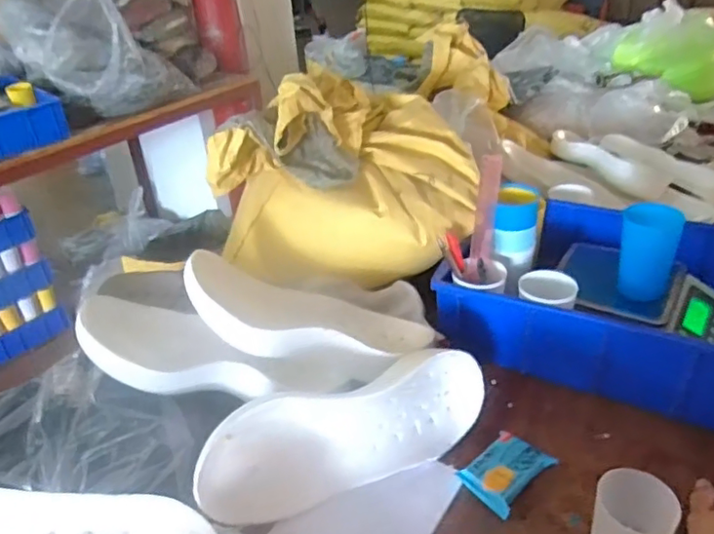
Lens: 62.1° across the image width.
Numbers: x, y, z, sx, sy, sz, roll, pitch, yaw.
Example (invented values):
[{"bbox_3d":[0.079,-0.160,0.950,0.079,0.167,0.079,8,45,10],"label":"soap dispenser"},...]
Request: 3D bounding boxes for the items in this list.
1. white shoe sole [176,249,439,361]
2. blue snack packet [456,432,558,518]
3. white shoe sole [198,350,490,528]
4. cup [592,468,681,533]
[{"bbox_3d":[-0.053,0.055,0.661,0.282,0.052,0.104,13,30,-10],"label":"white shoe sole"},{"bbox_3d":[0.144,0.197,0.577,0.057,0.013,0.086,26,42,38],"label":"blue snack packet"},{"bbox_3d":[-0.010,0.163,0.588,0.296,0.113,0.045,-10,8,-27],"label":"white shoe sole"},{"bbox_3d":[0.222,0.211,0.482,0.057,0.087,0.053,17,38,30],"label":"cup"}]

